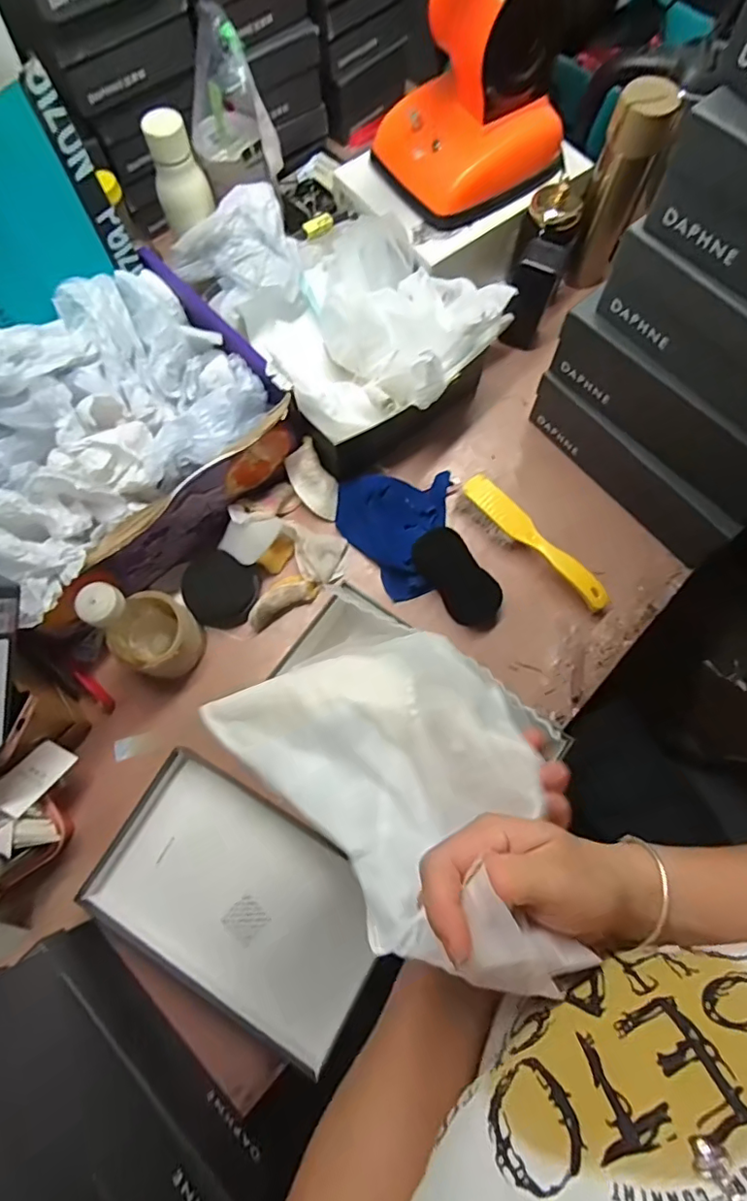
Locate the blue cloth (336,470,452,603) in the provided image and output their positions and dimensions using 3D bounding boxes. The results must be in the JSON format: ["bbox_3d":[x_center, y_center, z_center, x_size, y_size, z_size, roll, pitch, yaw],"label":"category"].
[{"bbox_3d":[0.032,-0.085,0.695,0.145,0.035,0.159,-6,73,-1],"label":"blue cloth"}]

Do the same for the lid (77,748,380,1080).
[{"bbox_3d":[-0.141,0.327,0.593,0.306,0.057,0.182,31,76,10],"label":"lid"}]

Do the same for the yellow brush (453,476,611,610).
[{"bbox_3d":[0.198,-0.070,0.680,0.044,0.037,0.224,-40,77,-11],"label":"yellow brush"}]

